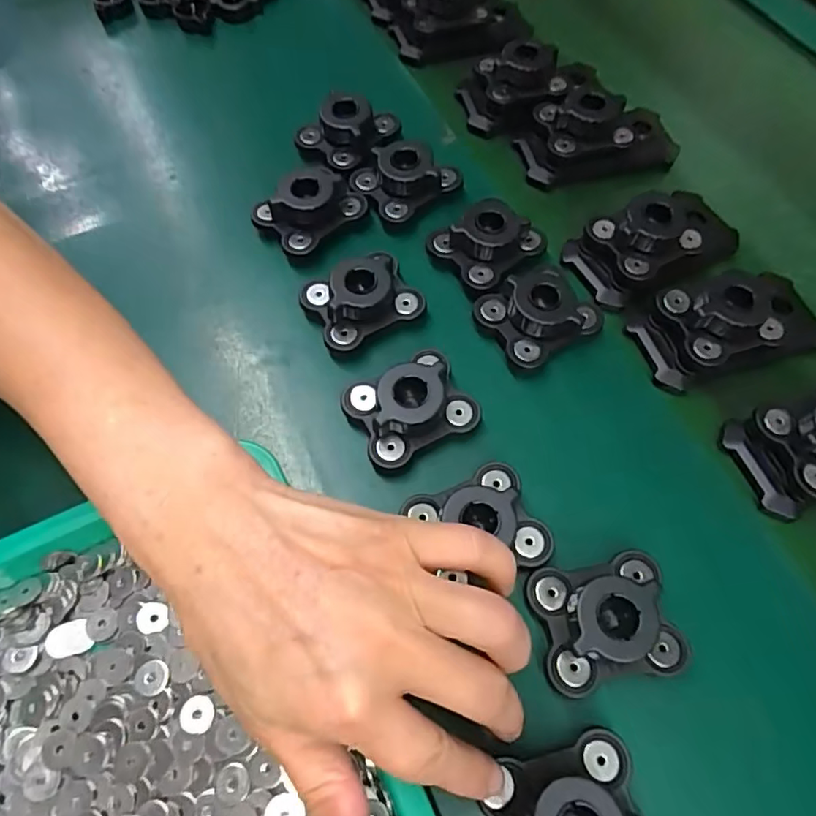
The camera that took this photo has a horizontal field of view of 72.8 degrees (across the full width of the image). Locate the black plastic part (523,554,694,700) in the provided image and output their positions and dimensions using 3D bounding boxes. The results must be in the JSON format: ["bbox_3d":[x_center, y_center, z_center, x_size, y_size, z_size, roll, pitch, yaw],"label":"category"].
[{"bbox_3d":[0.084,0.087,0.229,0.057,0.019,0.048,-11,64,-3],"label":"black plastic part"}]

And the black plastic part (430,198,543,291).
[{"bbox_3d":[0.046,-0.100,0.316,0.054,0.020,0.045,-40,69,-15],"label":"black plastic part"}]

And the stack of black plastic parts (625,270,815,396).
[{"bbox_3d":[0.180,-0.053,0.306,0.107,0.043,0.059,-15,65,-9],"label":"stack of black plastic parts"}]

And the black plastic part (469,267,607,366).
[{"bbox_3d":[0.072,-0.053,0.301,0.058,0.032,0.049,-29,66,-11],"label":"black plastic part"}]

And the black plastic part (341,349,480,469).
[{"bbox_3d":[0.002,-0.001,0.274,0.056,0.028,0.045,-26,66,-10],"label":"black plastic part"}]

